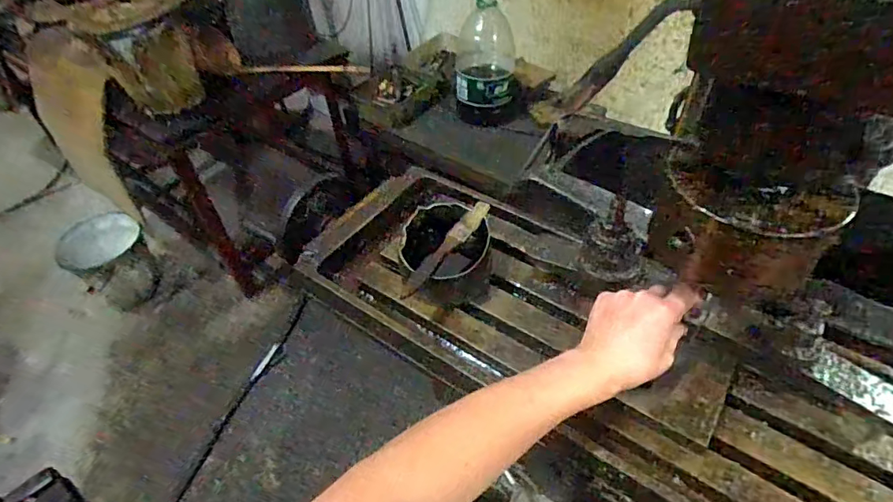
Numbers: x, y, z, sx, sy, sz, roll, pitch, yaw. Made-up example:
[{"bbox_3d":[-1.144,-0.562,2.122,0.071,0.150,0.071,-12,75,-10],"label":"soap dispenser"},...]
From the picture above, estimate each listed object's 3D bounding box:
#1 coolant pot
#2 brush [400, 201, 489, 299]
[{"bbox_3d":[-0.001,0.002,0.565,0.107,0.064,0.098,-2,48,2],"label":"coolant pot"},{"bbox_3d":[0.000,-0.005,0.555,0.021,0.017,0.144,32,70,28],"label":"brush"}]

